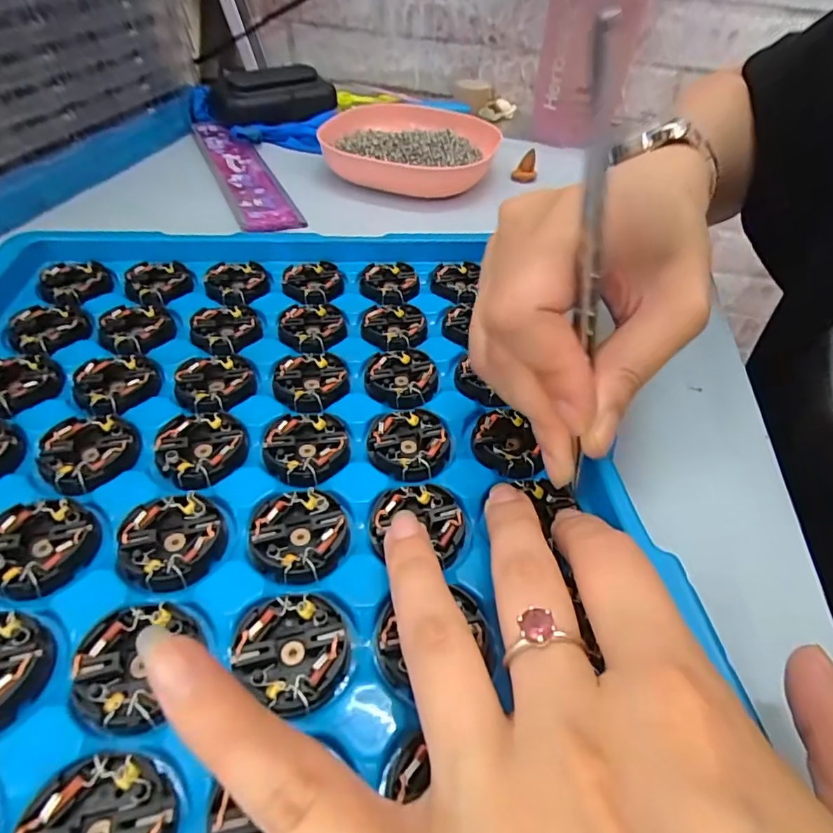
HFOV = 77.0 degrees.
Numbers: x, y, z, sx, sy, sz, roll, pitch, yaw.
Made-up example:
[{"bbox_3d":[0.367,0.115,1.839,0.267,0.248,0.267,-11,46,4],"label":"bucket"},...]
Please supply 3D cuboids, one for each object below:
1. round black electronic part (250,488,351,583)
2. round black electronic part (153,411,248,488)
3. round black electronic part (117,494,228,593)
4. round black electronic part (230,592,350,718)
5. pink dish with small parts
[{"bbox_3d":[-0.039,0.038,0.172,0.031,0.005,0.032,2,44,-2],"label":"round black electronic part"},{"bbox_3d":[-0.080,0.010,0.195,0.032,0.004,0.032,3,45,-3],"label":"round black electronic part"},{"bbox_3d":[-0.079,0.039,0.168,0.030,0.005,0.032,2,44,-2],"label":"round black electronic part"},{"bbox_3d":[-0.035,0.065,0.147,0.031,0.007,0.030,4,44,-1],"label":"round black electronic part"},{"bbox_3d":[-0.006,-0.219,0.422,0.135,0.027,0.144,3,45,-3],"label":"pink dish with small parts"}]

